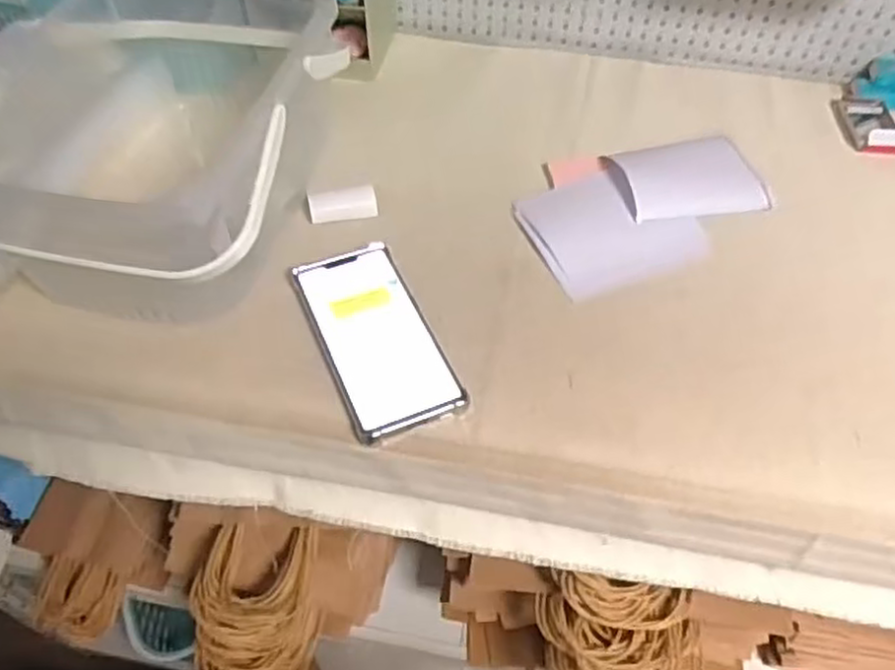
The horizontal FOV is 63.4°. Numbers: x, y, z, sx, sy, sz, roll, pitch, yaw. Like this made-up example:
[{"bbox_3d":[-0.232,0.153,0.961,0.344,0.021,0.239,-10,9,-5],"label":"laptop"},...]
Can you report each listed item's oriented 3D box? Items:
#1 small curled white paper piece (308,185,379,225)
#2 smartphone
[{"bbox_3d":[-0.087,-0.111,0.606,0.056,0.007,0.034,-11,54,-8],"label":"small curled white paper piece"},{"bbox_3d":[-0.053,-0.002,0.524,0.077,0.008,0.166,-19,56,-14],"label":"smartphone"}]

